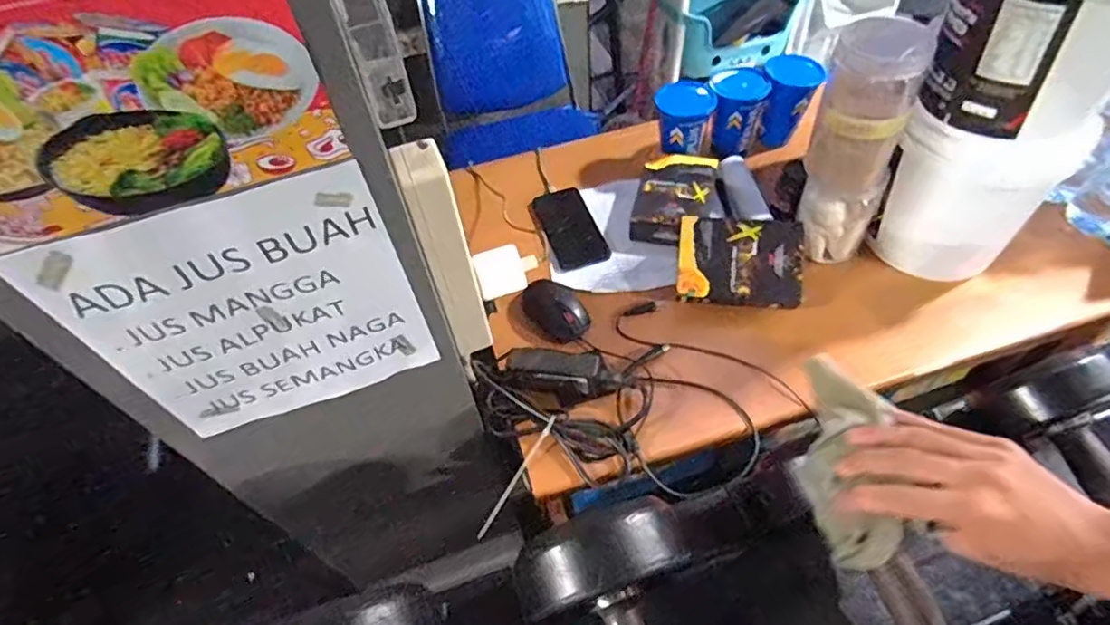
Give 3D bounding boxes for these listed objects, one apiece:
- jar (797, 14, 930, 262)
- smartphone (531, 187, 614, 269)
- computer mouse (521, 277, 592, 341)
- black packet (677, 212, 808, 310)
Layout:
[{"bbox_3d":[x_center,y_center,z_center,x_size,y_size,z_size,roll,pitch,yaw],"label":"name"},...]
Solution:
[{"bbox_3d":[0.349,-0.184,0.700,0.096,0.272,0.091,24,59,22],"label":"jar"},{"bbox_3d":[0.020,-0.128,0.885,0.080,0.007,0.159,-17,53,-8],"label":"smartphone"},{"bbox_3d":[-0.004,-0.008,0.780,0.058,0.033,0.117,-33,43,-18],"label":"computer mouse"},{"bbox_3d":[0.231,-0.064,0.745,0.147,0.020,0.109,5,81,12],"label":"black packet"}]

